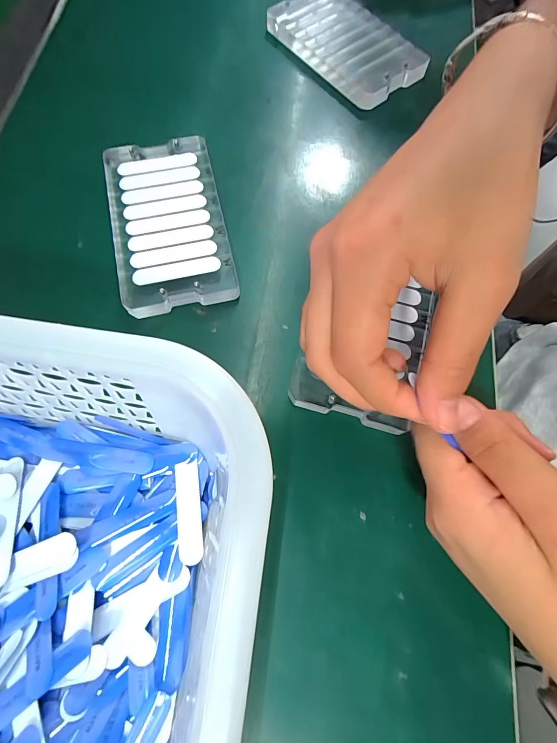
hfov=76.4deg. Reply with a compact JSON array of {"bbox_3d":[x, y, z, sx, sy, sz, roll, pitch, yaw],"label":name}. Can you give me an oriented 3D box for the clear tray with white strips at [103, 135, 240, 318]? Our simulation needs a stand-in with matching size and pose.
[{"bbox_3d":[-0.071,-0.097,0.229,0.068,0.014,0.121,-13,73,-5],"label":"clear tray with white strips"}]

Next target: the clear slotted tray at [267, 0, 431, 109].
[{"bbox_3d":[0.055,-0.262,0.282,0.068,0.015,0.117,-35,76,-12],"label":"clear slotted tray"}]

